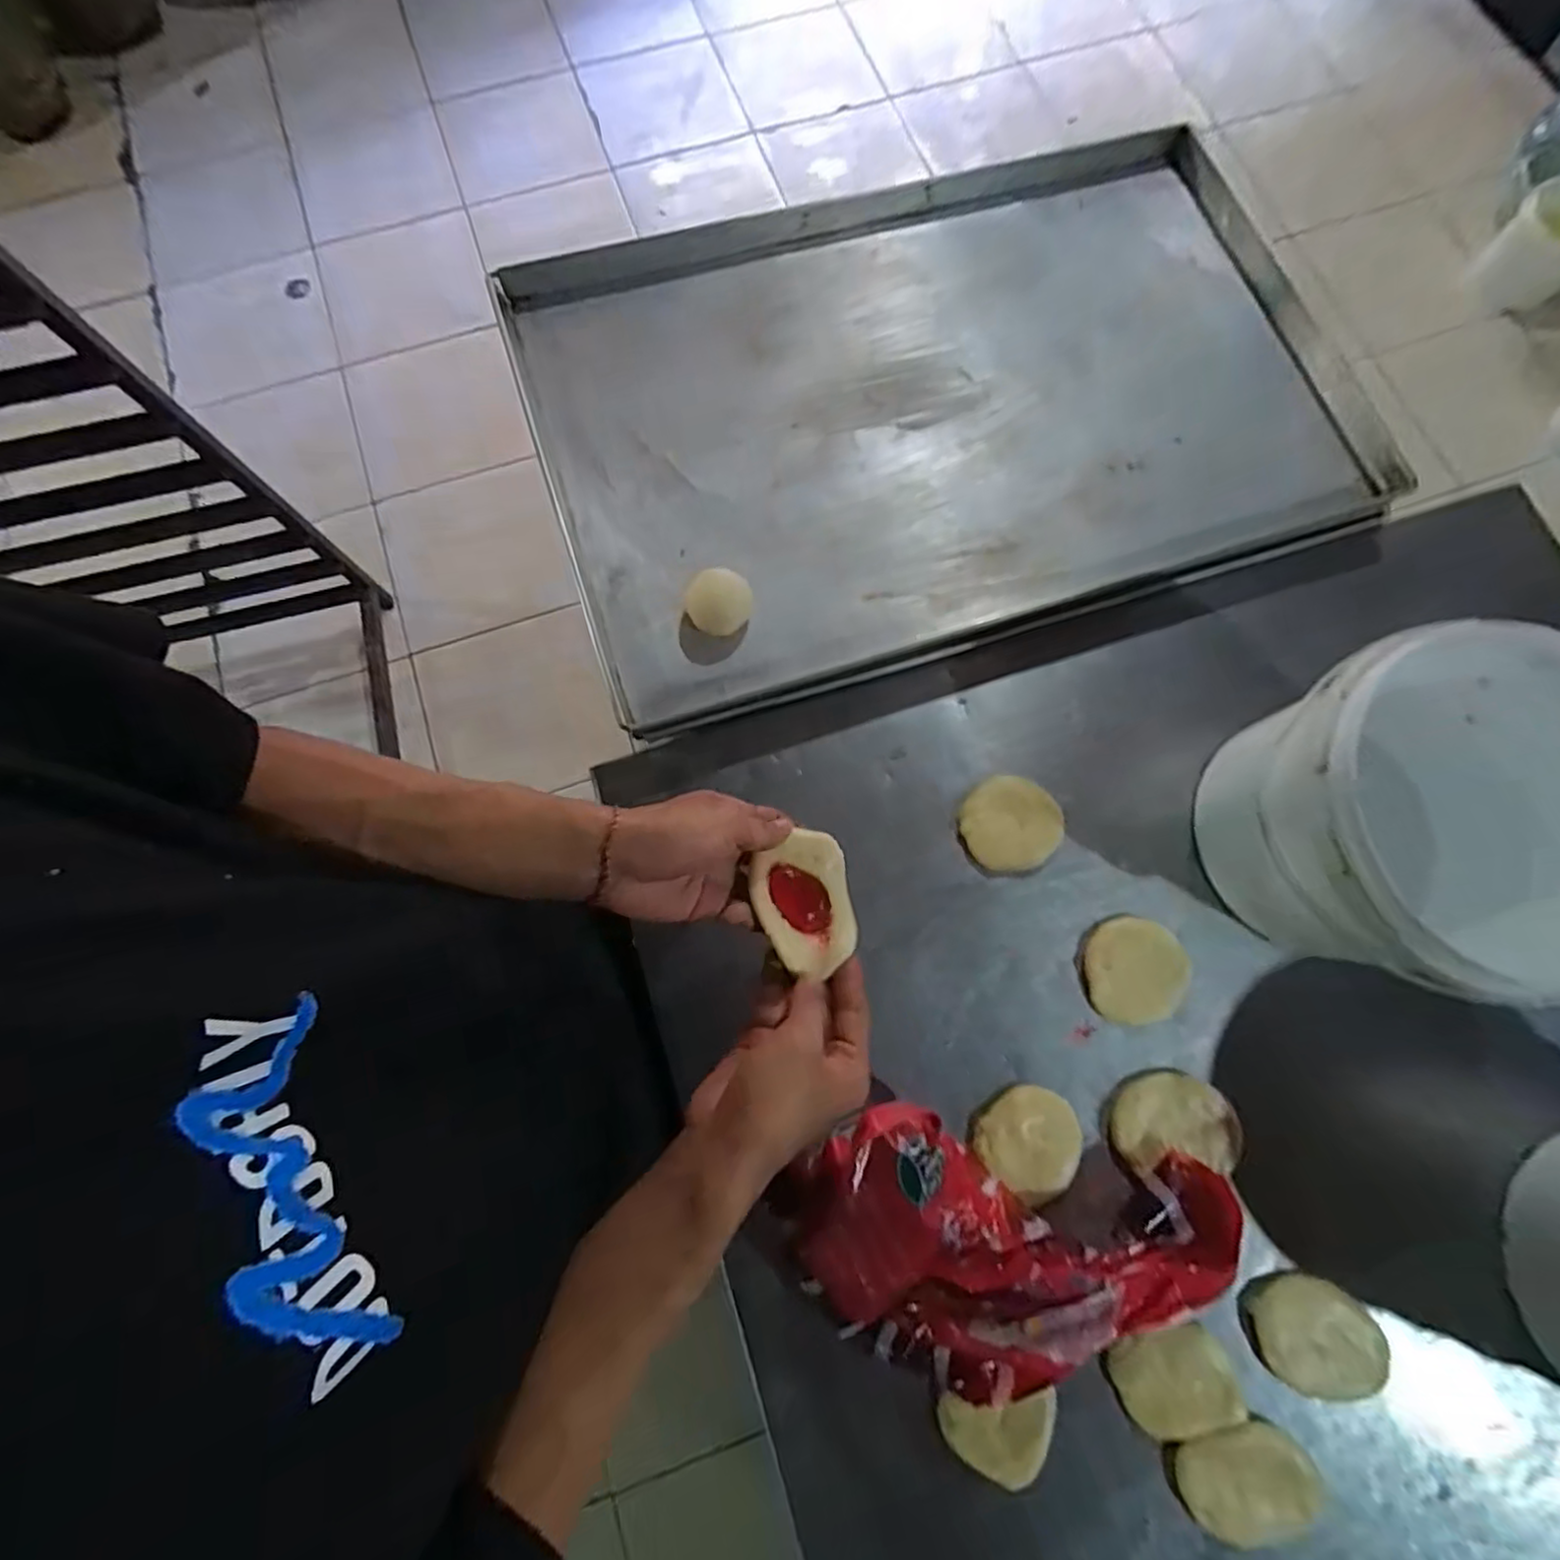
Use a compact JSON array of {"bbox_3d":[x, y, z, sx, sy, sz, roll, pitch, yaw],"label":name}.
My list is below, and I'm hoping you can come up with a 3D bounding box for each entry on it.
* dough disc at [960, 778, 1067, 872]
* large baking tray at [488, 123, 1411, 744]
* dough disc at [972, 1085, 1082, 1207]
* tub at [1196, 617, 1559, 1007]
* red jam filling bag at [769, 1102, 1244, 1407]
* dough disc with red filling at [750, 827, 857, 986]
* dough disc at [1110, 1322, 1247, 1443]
[{"bbox_3d":[0.184,0.035,0.549,0.072,0.018,0.073,0,76,0],"label":"dough disc"},{"bbox_3d":[0.149,-0.347,0.630,0.724,0.032,0.460,-17,78,-5],"label":"large baking tray"},{"bbox_3d":[0.185,0.265,0.503,0.074,0.013,0.071,0,76,0],"label":"dough disc"},{"bbox_3d":[0.429,0.032,0.470,0.201,0.170,0.212,0,76,0],"label":"tub"},{"bbox_3d":[0.148,0.309,0.457,0.301,0.067,0.152,11,76,2],"label":"red jam filling bag"},{"bbox_3d":[0.016,0.078,0.439,0.064,0.006,0.088,-3,74,-20],"label":"dough disc with red filling"},{"bbox_3d":[0.268,0.404,0.461,0.079,0.020,0.071,-18,77,-5],"label":"dough disc"}]

